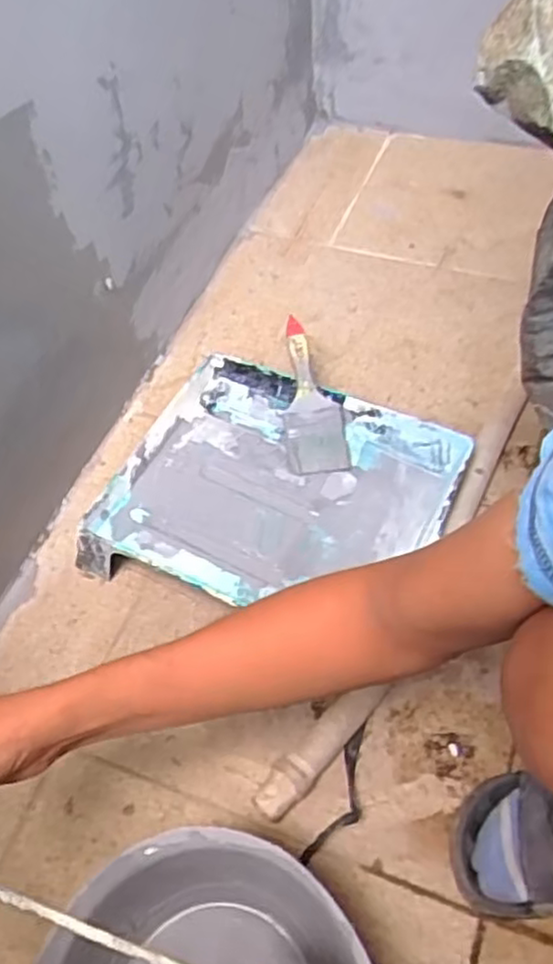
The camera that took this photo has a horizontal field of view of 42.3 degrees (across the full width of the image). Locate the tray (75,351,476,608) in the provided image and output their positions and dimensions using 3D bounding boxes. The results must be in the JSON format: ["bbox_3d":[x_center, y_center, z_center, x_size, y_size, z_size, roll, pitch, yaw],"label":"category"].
[{"bbox_3d":[0.003,0.022,0.798,0.336,0.067,0.299,21,57,19],"label":"tray"}]

